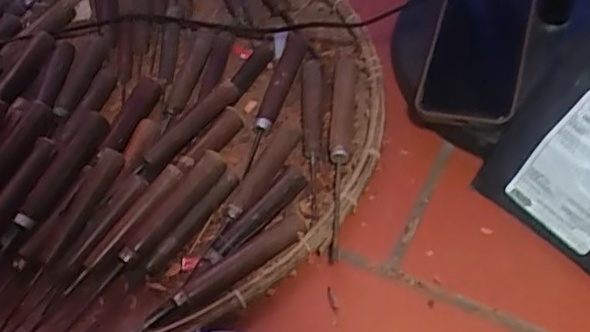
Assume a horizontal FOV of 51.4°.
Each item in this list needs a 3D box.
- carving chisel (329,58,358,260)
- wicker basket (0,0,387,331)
[{"bbox_3d":[0.039,-0.022,0.526,0.020,0.016,0.211,3,53,8],"label":"carving chisel"},{"bbox_3d":[-0.192,-0.060,0.582,0.531,0.064,0.464,-9,52,-1],"label":"wicker basket"}]

